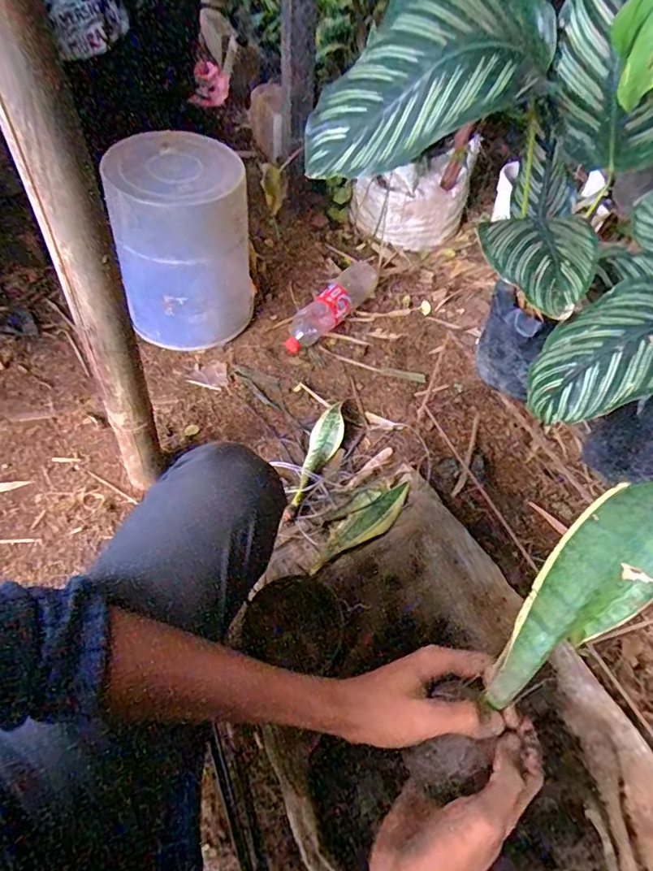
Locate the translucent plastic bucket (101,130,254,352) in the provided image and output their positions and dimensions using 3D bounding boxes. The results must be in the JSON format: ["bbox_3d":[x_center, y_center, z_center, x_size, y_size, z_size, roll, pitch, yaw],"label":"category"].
[{"bbox_3d":[-0.289,-0.397,1.058,0.241,0.385,0.220,-1,58,-7],"label":"translucent plastic bucket"}]

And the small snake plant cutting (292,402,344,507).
[{"bbox_3d":[-0.010,0.033,0.999,0.059,0.024,0.264,16,54,7],"label":"small snake plant cutting"}]

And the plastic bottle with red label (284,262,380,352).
[{"bbox_3d":[0.005,-0.313,1.213,0.090,0.079,0.300,34,61,14],"label":"plastic bottle with red label"}]

